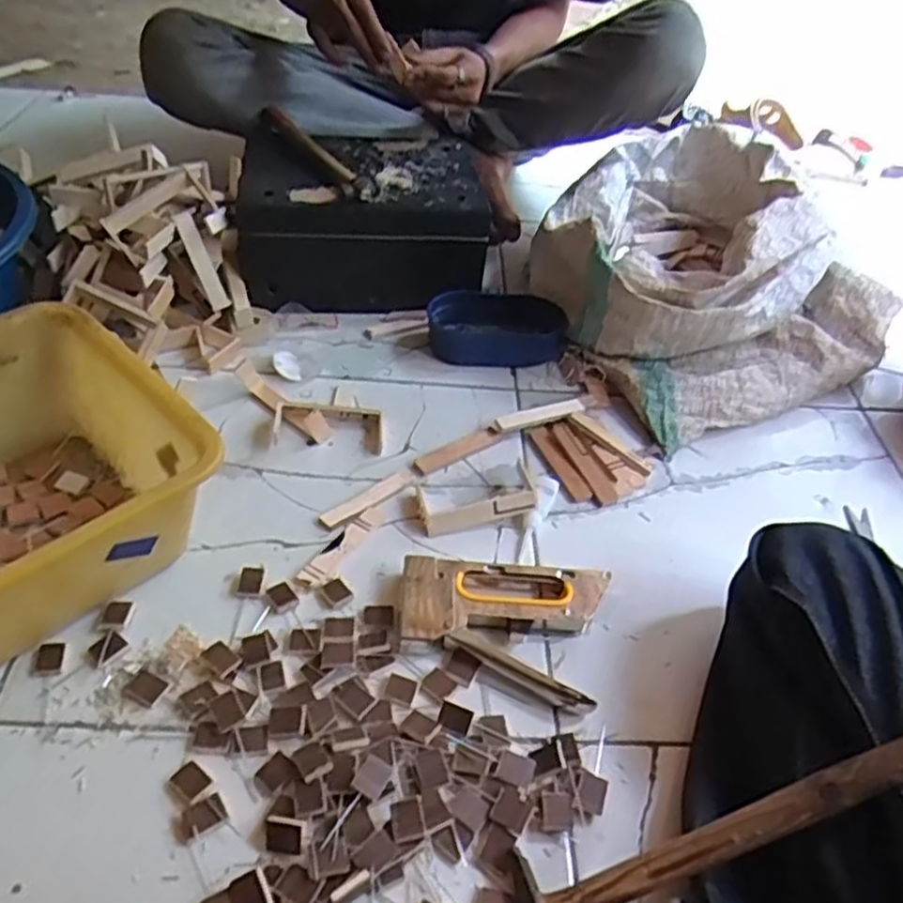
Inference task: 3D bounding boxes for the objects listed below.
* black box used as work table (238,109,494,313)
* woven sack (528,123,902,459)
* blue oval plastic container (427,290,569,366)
[{"bbox_3d":[-0.105,-0.276,0.922,0.287,0.147,0.224,-1,44,-9],"label":"black box used as work table"},{"bbox_3d":[0.289,-0.235,0.917,0.369,0.181,0.424,-19,49,-26],"label":"woven sack"},{"bbox_3d":[0.052,-0.140,0.871,0.157,0.053,0.077,-2,44,-10],"label":"blue oval plastic container"}]

